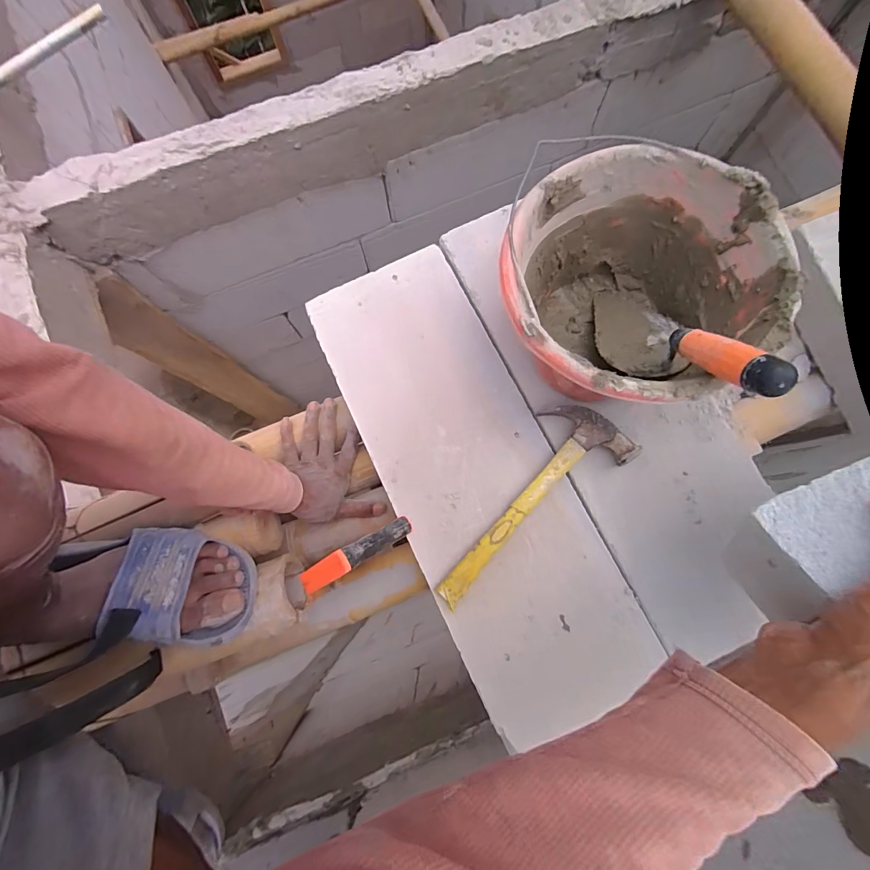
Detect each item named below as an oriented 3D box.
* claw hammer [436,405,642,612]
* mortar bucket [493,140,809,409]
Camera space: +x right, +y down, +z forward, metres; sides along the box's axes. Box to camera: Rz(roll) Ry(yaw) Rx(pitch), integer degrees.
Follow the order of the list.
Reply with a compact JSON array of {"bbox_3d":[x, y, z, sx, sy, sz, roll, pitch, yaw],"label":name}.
[{"bbox_3d":[0.094,0.072,0.457,0.267,0.034,0.098,-41,81,-7],"label":"claw hammer"},{"bbox_3d":[0.183,-0.133,0.420,0.232,0.159,0.236,0,79,1],"label":"mortar bucket"}]

